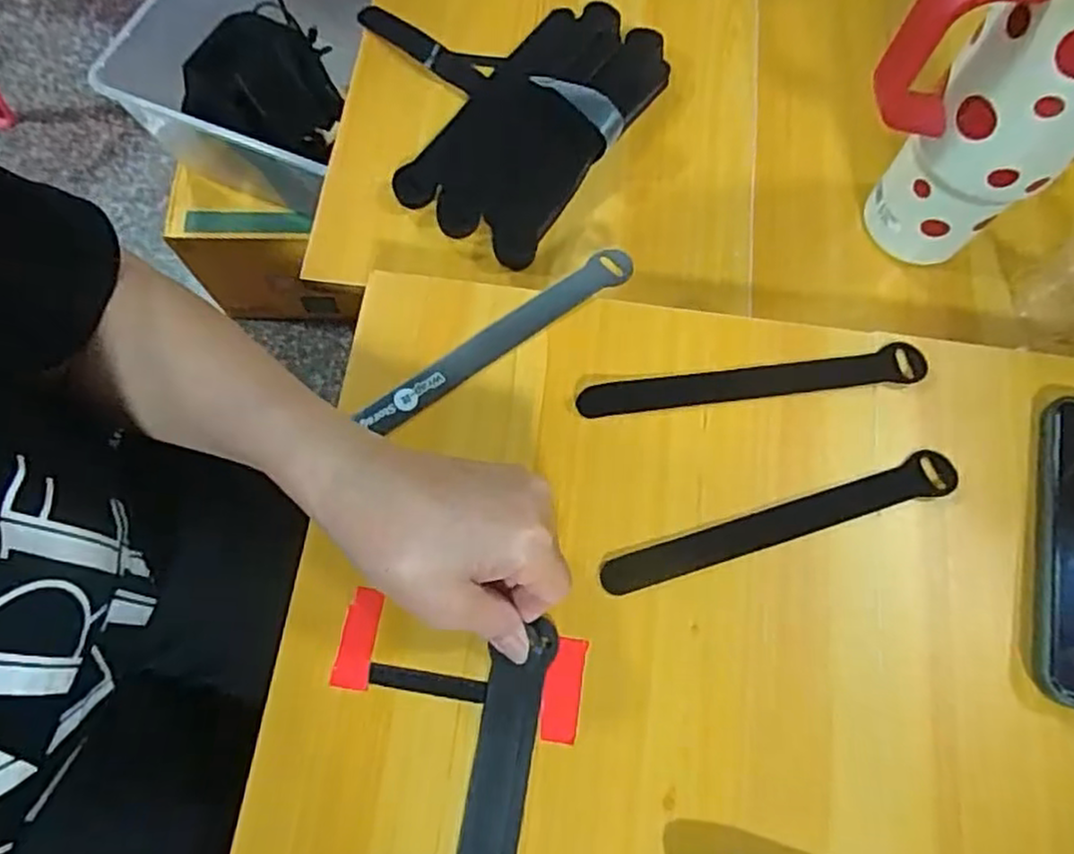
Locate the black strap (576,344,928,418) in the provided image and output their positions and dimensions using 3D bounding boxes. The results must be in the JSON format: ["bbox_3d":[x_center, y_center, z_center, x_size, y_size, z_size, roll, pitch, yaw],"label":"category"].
[{"bbox_3d":[0.120,-0.026,0.399,0.195,0.008,0.021,-6,72,-4],"label":"black strap"}]

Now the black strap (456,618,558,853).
[{"bbox_3d":[-0.022,0.187,0.327,0.029,0.009,0.188,10,71,3],"label":"black strap"}]

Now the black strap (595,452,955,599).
[{"bbox_3d":[0.129,0.050,0.373,0.195,0.004,0.022,-18,72,-6],"label":"black strap"}]

